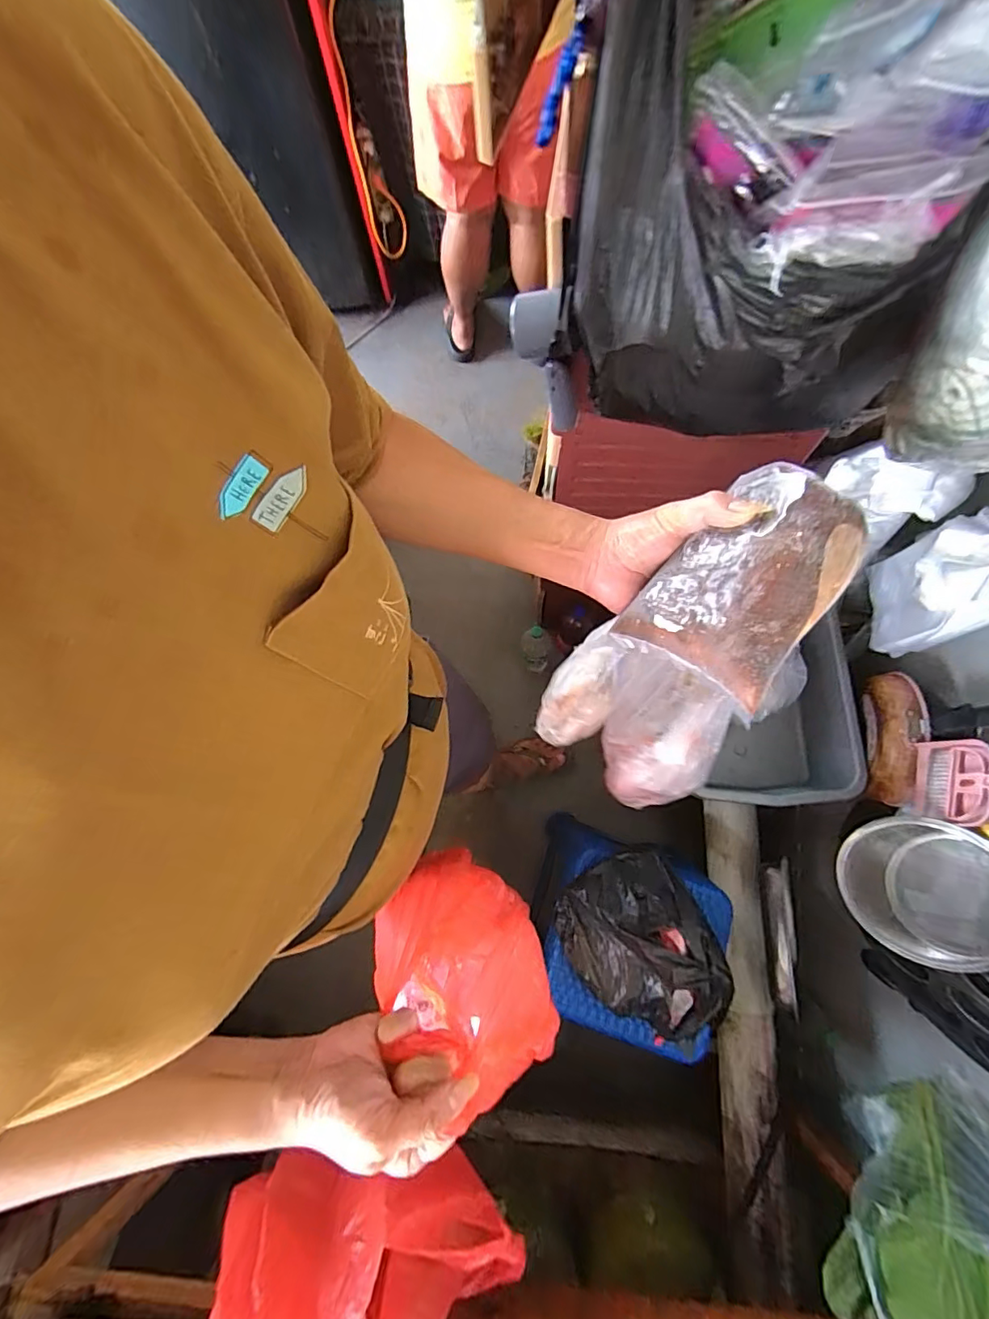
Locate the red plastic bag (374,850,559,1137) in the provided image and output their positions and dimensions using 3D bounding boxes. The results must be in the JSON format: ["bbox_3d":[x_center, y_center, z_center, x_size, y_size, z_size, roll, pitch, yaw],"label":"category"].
[{"bbox_3d":[-0.021,0.290,0.513,0.114,0.307,0.179,-17,74,-3],"label":"red plastic bag"}]

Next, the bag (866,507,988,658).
[{"bbox_3d":[0.660,-0.105,0.776,0.113,0.226,0.155,-27,75,-6],"label":"bag"}]

